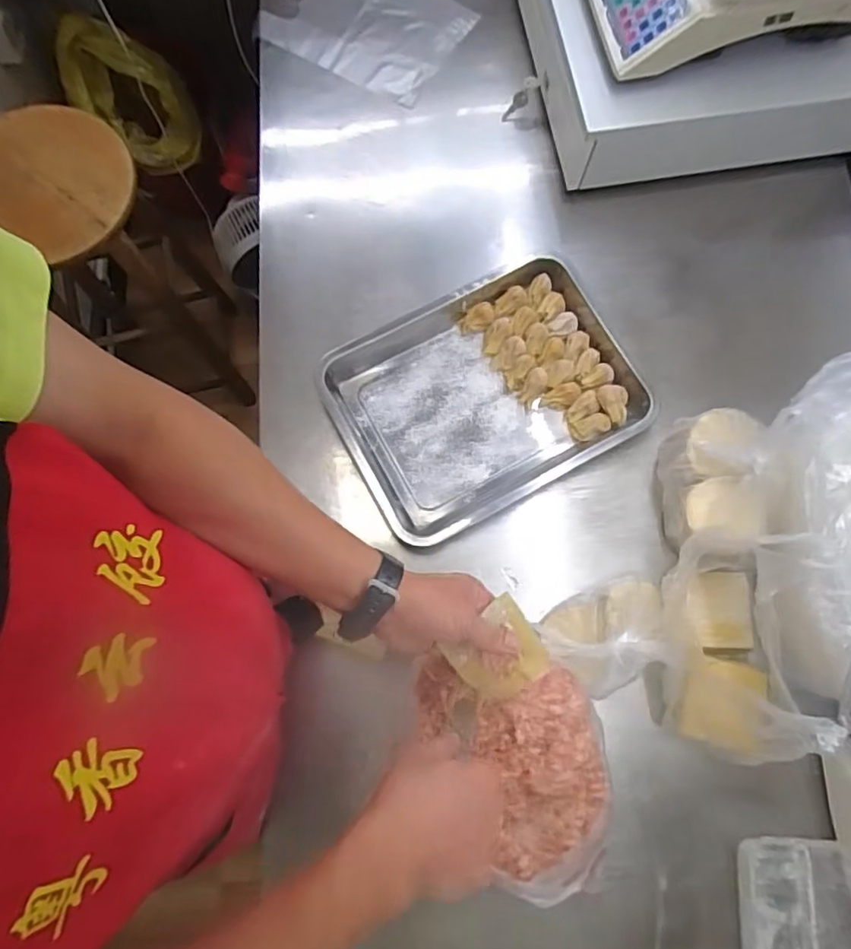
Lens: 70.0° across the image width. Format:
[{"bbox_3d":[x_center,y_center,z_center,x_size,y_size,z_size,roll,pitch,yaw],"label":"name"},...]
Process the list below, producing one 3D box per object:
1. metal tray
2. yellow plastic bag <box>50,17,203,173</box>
[{"bbox_3d":[0.075,-0.094,0.735,0.354,0.041,0.257,-27,78,-6],"label":"metal tray"},{"bbox_3d":[-0.604,-0.771,1.248,0.220,0.300,0.061,-17,52,29],"label":"yellow plastic bag"}]

